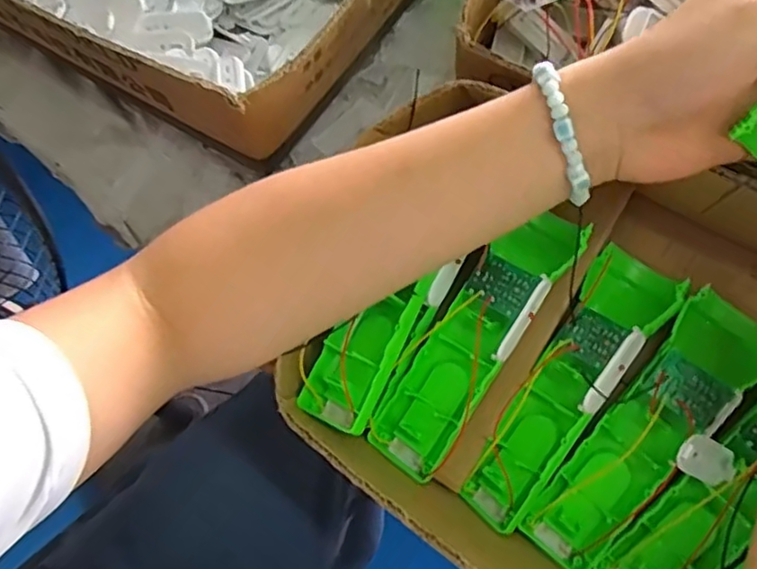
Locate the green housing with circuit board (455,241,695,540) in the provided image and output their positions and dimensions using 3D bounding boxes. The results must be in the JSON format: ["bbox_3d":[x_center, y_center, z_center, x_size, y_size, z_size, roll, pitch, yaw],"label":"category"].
[{"bbox_3d":[0.100,0.056,0.340,0.042,0.038,0.159,33,93,13],"label":"green housing with circuit board"}]

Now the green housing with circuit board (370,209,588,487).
[{"bbox_3d":[0.052,0.032,0.347,0.044,0.032,0.157,35,98,14],"label":"green housing with circuit board"}]

